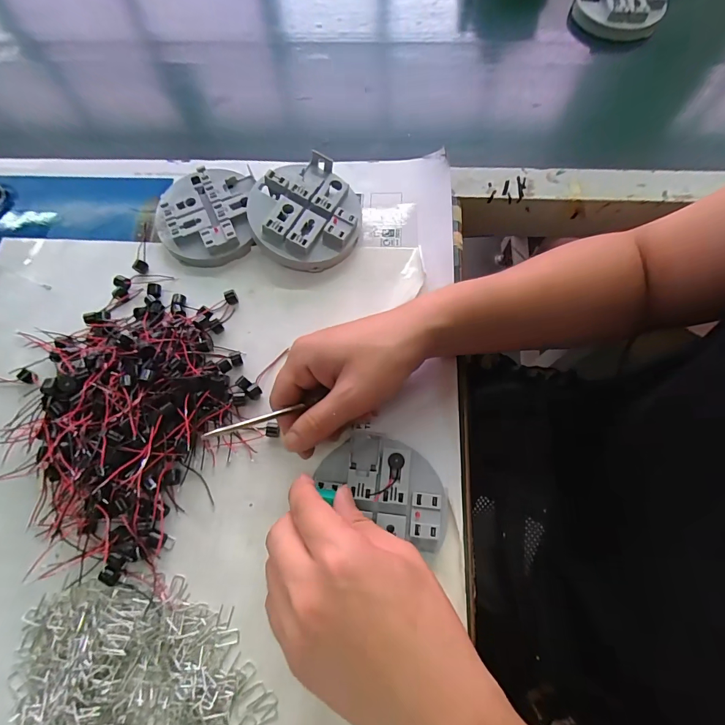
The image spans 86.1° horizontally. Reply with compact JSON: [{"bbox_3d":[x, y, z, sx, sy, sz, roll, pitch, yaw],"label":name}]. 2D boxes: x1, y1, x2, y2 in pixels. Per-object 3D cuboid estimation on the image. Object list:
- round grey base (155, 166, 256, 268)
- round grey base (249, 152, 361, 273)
[{"bbox_3d":[-0.152,-0.146,0.378,0.091,0.022,0.107,-6,71,-1],"label":"round grey base"},{"bbox_3d":[-0.053,-0.137,0.361,0.098,0.039,0.101,0,71,1],"label":"round grey base"}]

